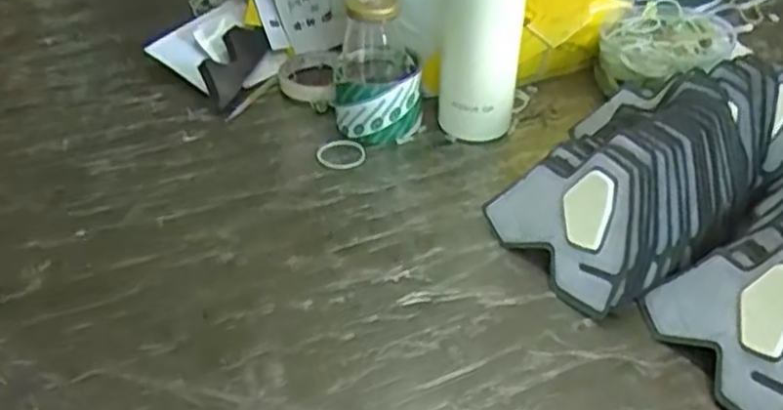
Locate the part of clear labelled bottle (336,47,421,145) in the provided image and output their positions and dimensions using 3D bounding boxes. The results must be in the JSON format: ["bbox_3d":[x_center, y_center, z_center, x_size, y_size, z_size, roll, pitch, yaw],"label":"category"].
[{"bbox_3d":[-0.013,-0.100,0.699,0.080,0.065,0.073,-2,36,-2],"label":"part of clear labelled bottle"}]

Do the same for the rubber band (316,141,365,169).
[{"bbox_3d":[-0.045,-0.045,0.678,0.042,0.008,0.035,0,37,-3],"label":"rubber band"}]

